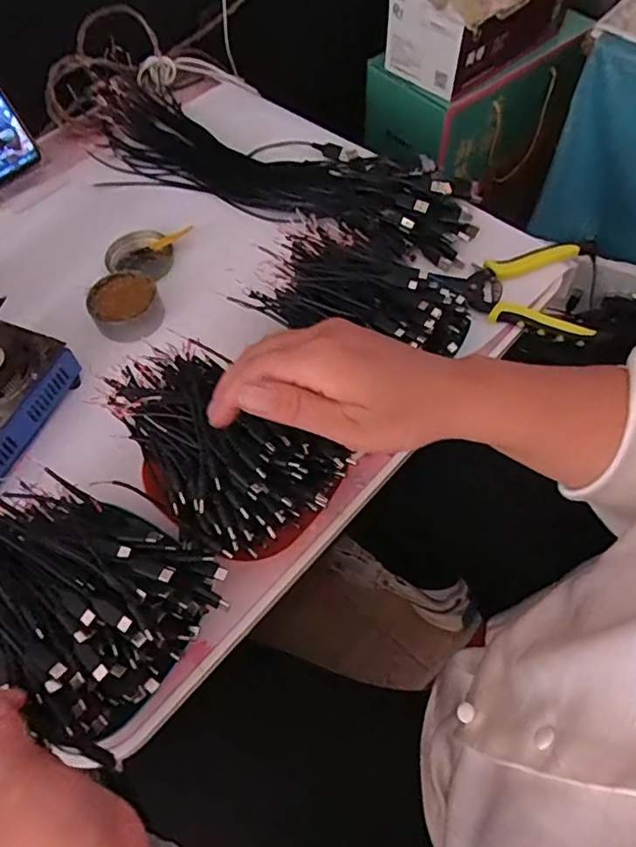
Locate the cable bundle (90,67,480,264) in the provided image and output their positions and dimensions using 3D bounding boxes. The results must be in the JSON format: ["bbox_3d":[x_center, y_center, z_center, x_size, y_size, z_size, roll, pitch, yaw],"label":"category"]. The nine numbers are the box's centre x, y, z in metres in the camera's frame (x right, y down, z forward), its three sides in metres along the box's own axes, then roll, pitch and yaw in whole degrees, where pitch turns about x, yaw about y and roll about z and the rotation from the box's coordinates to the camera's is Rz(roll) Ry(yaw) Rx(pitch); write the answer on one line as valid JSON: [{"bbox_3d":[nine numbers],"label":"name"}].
[{"bbox_3d":[-0.046,-0.288,0.627,0.452,0.044,0.142,24,64,14],"label":"cable bundle"}]

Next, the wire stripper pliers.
[{"bbox_3d":[0.187,-0.135,0.543,0.147,0.027,0.106,20,63,12],"label":"wire stripper pliers"}]

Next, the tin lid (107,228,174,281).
[{"bbox_3d":[-0.180,-0.173,0.585,0.063,0.020,0.050,-7,94,-6],"label":"tin lid"}]

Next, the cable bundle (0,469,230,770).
[{"bbox_3d":[-0.164,0.102,0.369,0.176,0.038,0.131,30,66,17],"label":"cable bundle"}]

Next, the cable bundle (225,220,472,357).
[{"bbox_3d":[0.034,-0.109,0.480,0.184,0.043,0.129,19,63,12],"label":"cable bundle"}]

